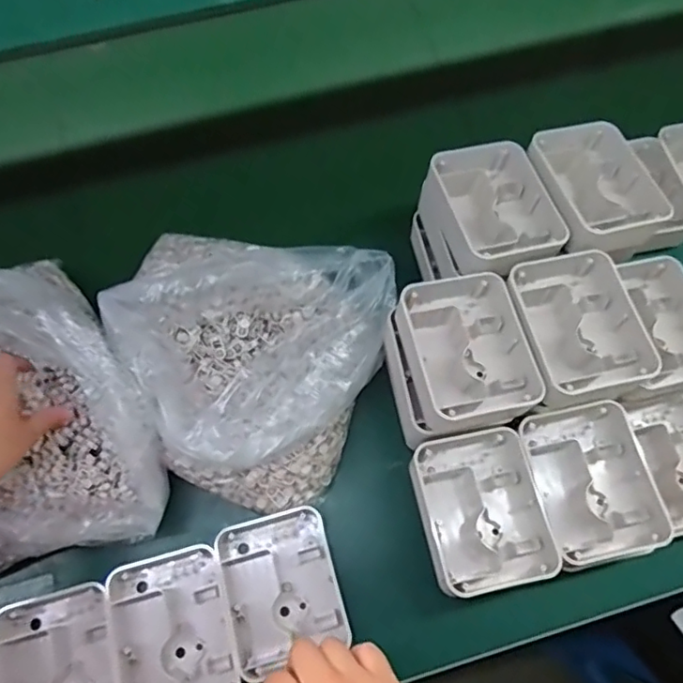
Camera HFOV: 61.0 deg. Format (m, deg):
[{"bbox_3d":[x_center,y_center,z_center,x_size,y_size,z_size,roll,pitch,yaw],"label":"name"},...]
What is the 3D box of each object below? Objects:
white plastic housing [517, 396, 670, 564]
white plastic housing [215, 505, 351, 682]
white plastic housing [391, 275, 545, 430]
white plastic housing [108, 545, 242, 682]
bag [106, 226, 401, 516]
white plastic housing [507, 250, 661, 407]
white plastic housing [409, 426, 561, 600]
[{"bbox_3d":[0.224,0.129,0.529,0.104,0.051,0.137,-11,69,-4],"label":"white plastic housing"},{"bbox_3d":[-0.055,0.222,0.527,0.099,0.030,0.123,-14,69,-5],"label":"white plastic housing"},{"bbox_3d":[0.111,0.006,0.523,0.107,0.047,0.133,-13,69,-5],"label":"white plastic housing"},{"bbox_3d":[-0.150,0.260,0.518,0.099,0.040,0.130,-15,69,-5],"label":"white plastic housing"},{"bbox_3d":[-0.103,0.001,0.559,0.265,0.096,0.263,22,70,8],"label":"bag"},{"bbox_3d":[0.215,-0.016,0.531,0.110,0.051,0.134,-12,69,-5],"label":"white plastic housing"},{"bbox_3d":[0.123,0.152,0.521,0.106,0.052,0.131,-12,69,-4],"label":"white plastic housing"}]

